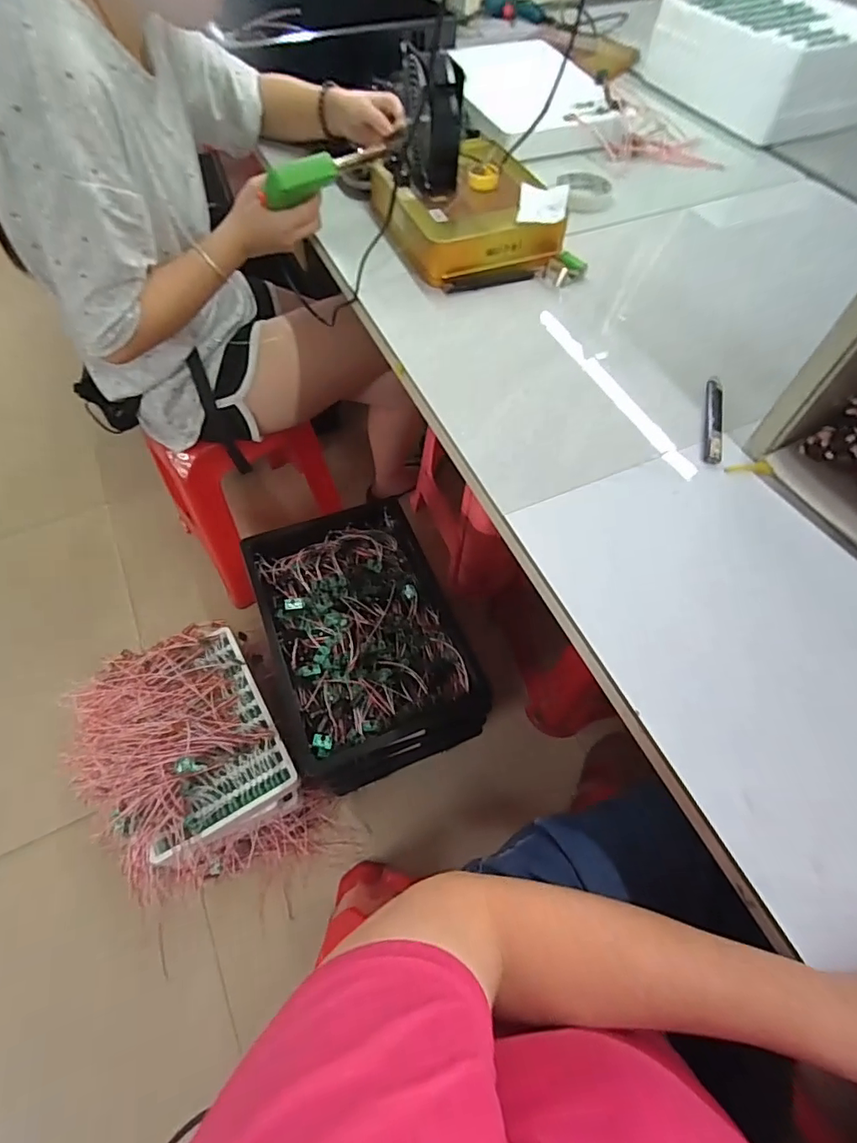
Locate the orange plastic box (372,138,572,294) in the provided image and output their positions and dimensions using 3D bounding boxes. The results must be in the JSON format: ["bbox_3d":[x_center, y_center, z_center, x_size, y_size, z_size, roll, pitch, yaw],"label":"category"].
[{"bbox_3d":[0.045,-0.483,0.688,0.214,0.066,0.245,-18,61,-10],"label":"orange plastic box"}]

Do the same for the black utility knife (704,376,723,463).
[{"bbox_3d":[0.301,-0.161,0.542,0.013,0.016,0.137,15,61,9],"label":"black utility knife"}]

